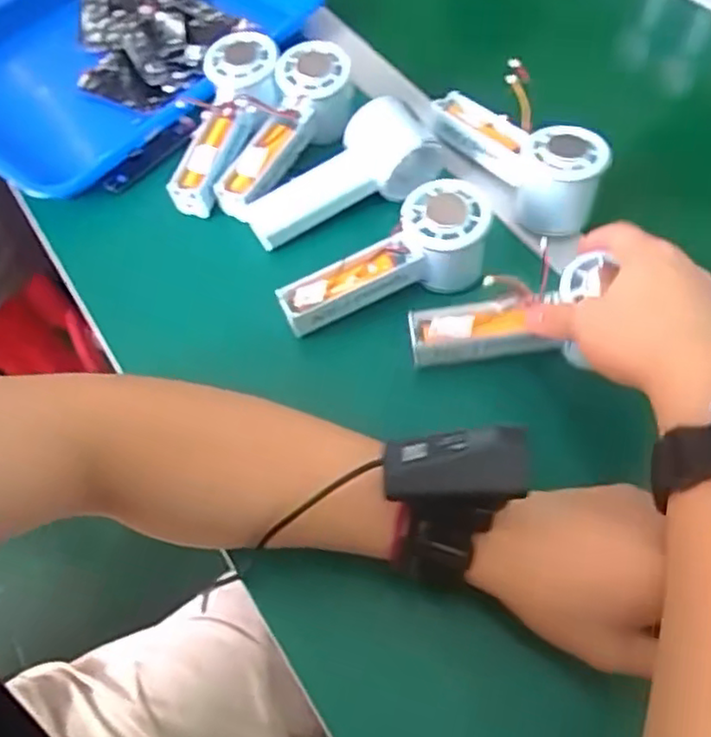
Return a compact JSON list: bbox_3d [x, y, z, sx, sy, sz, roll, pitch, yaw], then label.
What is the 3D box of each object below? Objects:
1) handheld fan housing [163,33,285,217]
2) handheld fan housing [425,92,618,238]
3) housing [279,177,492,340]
[{"bbox_3d":[-0.105,-0.192,0.531,0.073,0.042,0.153,16,78,11],"label":"handheld fan housing"},{"bbox_3d":[0.112,-0.162,0.504,0.059,0.059,0.157,-41,67,-19],"label":"handheld fan housing"},{"bbox_3d":[0.021,-0.070,0.457,0.152,0.051,0.058,-28,62,2],"label":"housing"}]

